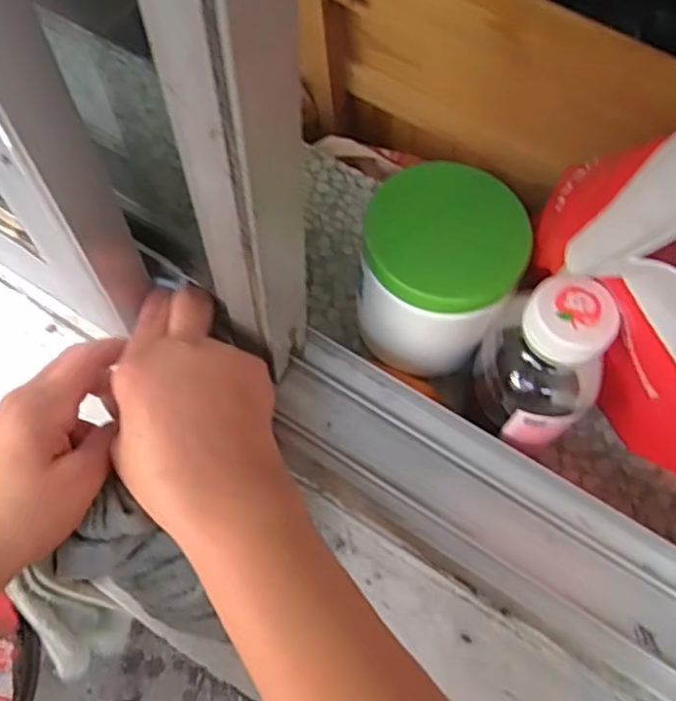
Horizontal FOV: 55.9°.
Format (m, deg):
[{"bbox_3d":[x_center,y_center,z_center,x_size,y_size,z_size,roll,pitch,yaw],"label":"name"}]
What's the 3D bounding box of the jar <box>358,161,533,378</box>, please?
[{"bbox_3d":[0.055,-0.041,0.369,0.081,0.099,0.082,1,65,-2],"label":"jar"}]

